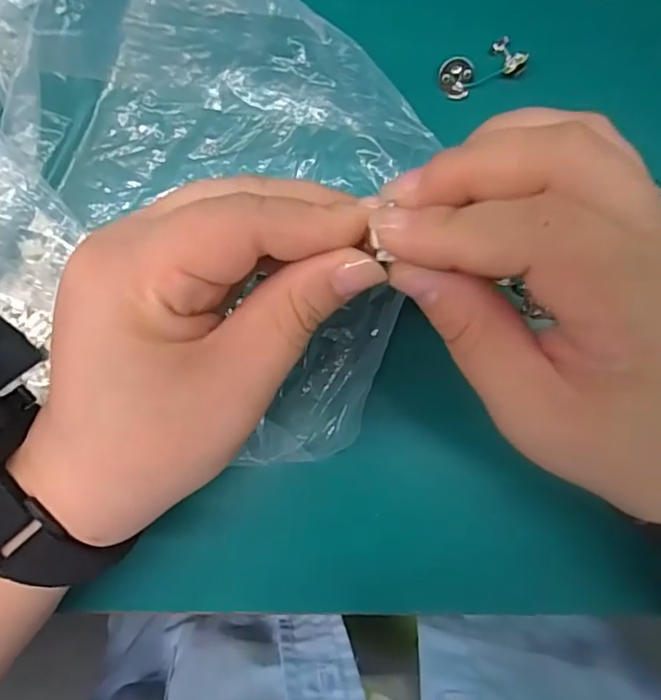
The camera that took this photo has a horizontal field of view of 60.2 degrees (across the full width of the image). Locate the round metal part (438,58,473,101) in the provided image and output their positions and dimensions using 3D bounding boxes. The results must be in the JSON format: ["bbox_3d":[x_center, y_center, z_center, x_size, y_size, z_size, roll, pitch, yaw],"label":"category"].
[{"bbox_3d":[0.055,-0.120,0.252,0.014,0.006,0.015,0,89,-4],"label":"round metal part"}]

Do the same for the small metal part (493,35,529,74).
[{"bbox_3d":[0.079,-0.131,0.252,0.010,0.006,0.019,-16,63,-4],"label":"small metal part"}]

